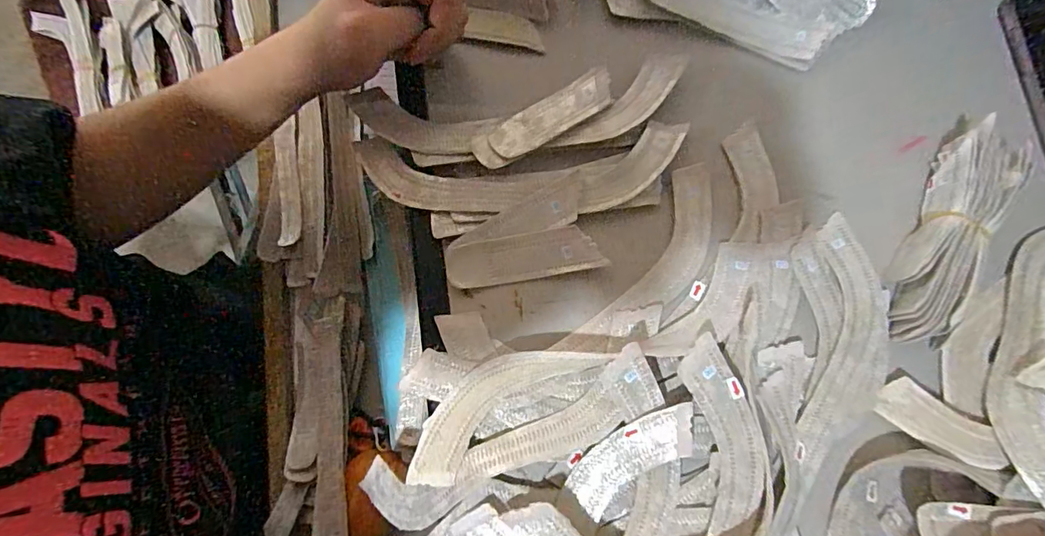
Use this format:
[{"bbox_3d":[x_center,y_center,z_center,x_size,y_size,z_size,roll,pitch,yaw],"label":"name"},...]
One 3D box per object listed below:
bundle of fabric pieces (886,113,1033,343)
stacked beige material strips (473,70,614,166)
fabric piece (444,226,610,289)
[{"bbox_3d":[0.261,-0.022,0.294,0.040,0.026,0.145,35,74,6],"label":"bundle of fabric pieces"},{"bbox_3d":[0.016,-0.097,0.313,0.105,0.008,0.028,-30,78,-12],"label":"stacked beige material strips"},{"bbox_3d":[0.001,-0.006,0.294,0.093,0.004,0.028,-10,89,-4],"label":"fabric piece"}]

